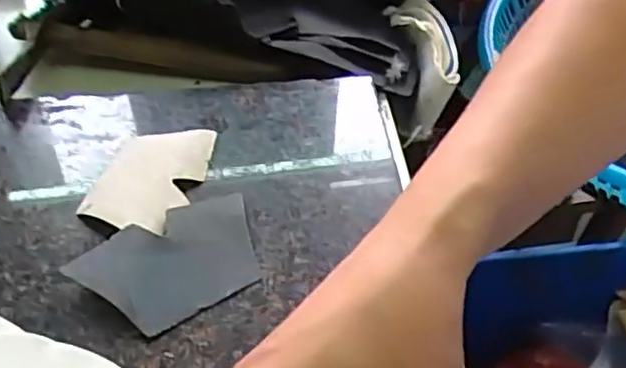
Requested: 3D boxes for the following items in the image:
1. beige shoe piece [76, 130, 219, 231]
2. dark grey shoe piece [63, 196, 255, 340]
[{"bbox_3d":[-0.094,-0.006,0.401,0.055,0.007,0.085,8,45,10],"label":"beige shoe piece"},{"bbox_3d":[-0.069,0.038,0.356,0.093,0.007,0.061,-22,56,-28],"label":"dark grey shoe piece"}]

